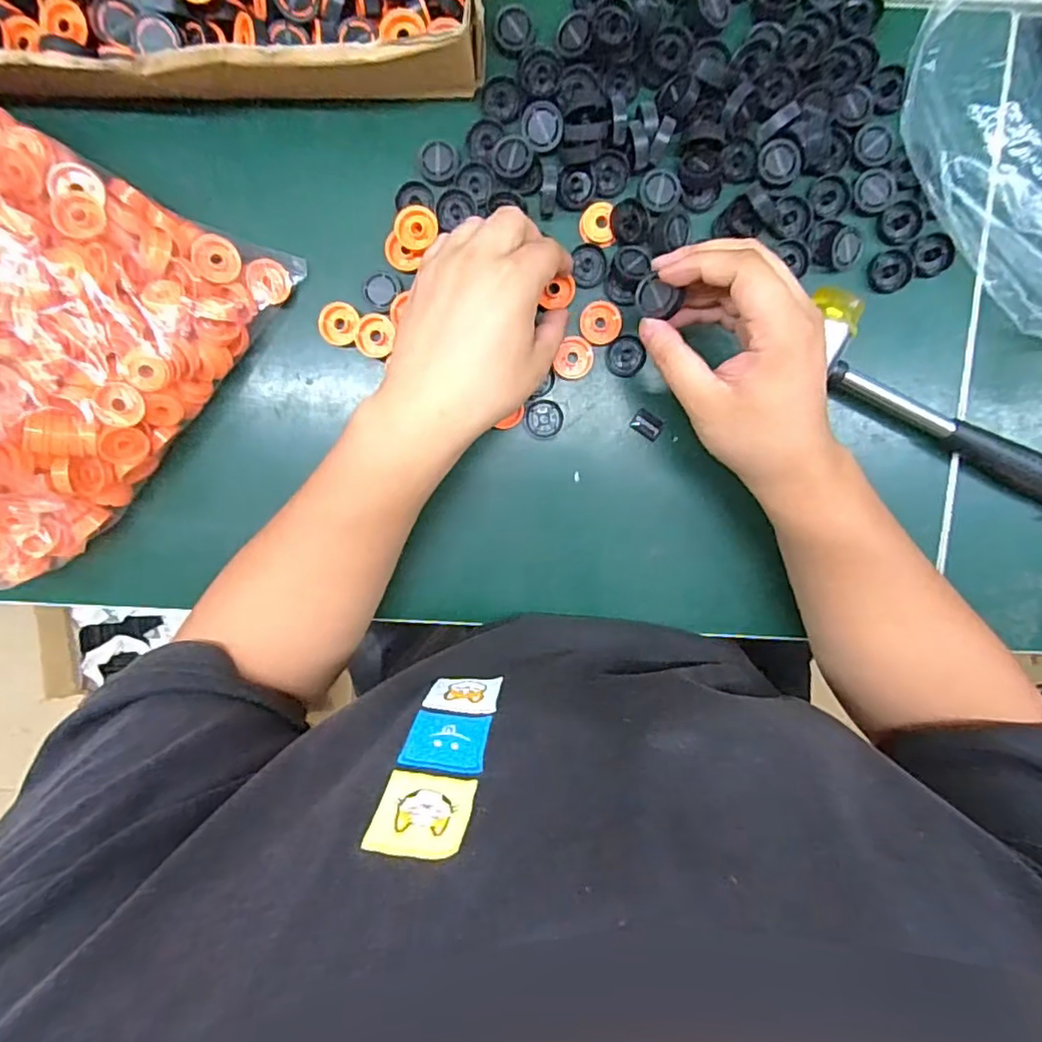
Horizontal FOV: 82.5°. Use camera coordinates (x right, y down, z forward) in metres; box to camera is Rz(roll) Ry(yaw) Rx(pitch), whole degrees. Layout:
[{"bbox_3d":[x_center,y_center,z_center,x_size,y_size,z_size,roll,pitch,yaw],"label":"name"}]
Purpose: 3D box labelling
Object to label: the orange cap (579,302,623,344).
[{"bbox_3d":[0.050,-0.125,0.375,0.025,0.006,0.026,0,96,1],"label":"orange cap"}]

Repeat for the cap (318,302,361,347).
[{"bbox_3d":[-0.116,-0.125,0.377,0.023,0.007,0.026,8,96,0],"label":"cap"}]

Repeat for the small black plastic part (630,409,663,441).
[{"bbox_3d":[0.083,-0.063,0.389,0.019,0.004,0.015,31,95,-2],"label":"small black plastic part"}]

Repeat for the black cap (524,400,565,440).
[{"bbox_3d":[0.015,-0.067,0.389,0.025,0.004,0.025,0,99,-2],"label":"black cap"}]

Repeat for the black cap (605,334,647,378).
[{"bbox_3d":[0.067,-0.105,0.381,0.024,0.004,0.025,0,96,1],"label":"black cap"}]

